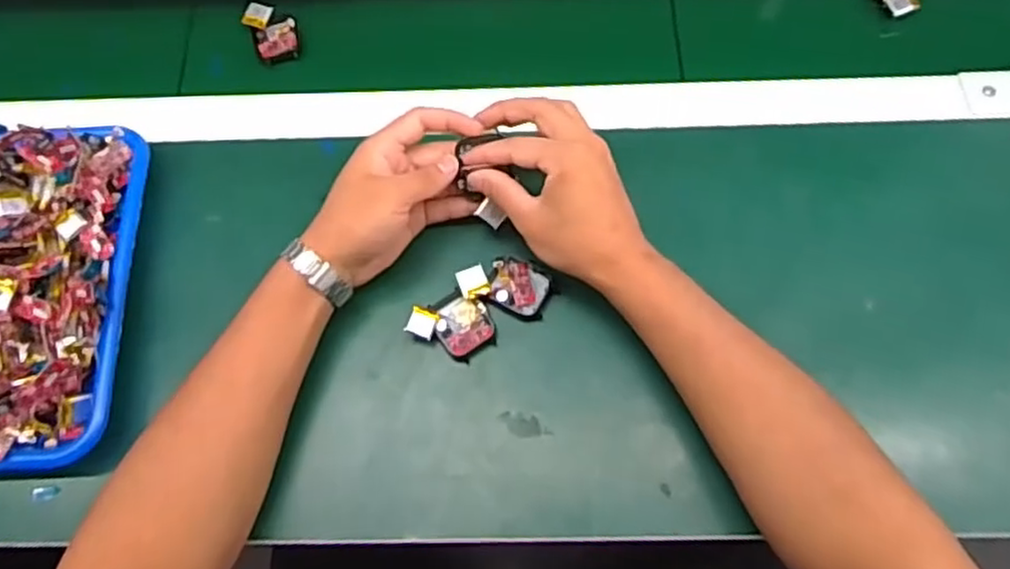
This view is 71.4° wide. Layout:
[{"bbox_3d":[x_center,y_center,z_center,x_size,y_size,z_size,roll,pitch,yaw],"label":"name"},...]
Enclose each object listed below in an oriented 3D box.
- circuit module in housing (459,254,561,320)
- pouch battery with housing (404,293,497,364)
[{"bbox_3d":[0.001,-0.001,0.497,0.064,0.014,0.039,15,70,8],"label":"circuit module in housing"},{"bbox_3d":[-0.035,0.026,0.487,0.056,0.010,0.041,23,72,11],"label":"pouch battery with housing"}]

